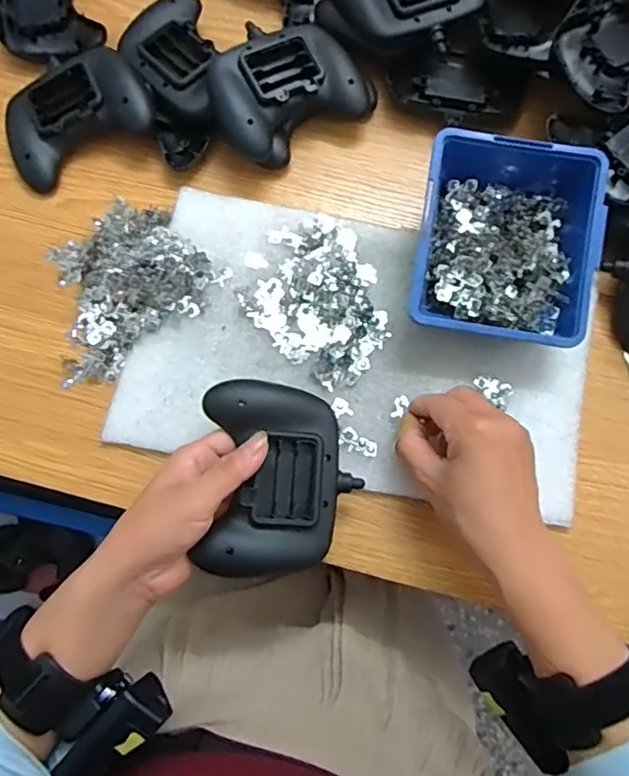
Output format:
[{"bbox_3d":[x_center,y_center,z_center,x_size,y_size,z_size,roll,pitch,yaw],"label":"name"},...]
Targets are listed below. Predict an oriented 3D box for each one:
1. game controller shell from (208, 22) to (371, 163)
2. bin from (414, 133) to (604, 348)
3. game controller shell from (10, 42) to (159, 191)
[{"bbox_3d":[-0.024,-0.245,0.455,0.126,0.048,0.095,-29,78,-7],"label":"game controller shell"},{"bbox_3d":[0.137,-0.102,0.406,0.121,0.067,0.142,9,77,2],"label":"bin"},{"bbox_3d":[-0.195,-0.223,0.454,0.118,0.041,0.080,-26,78,-6],"label":"game controller shell"}]

